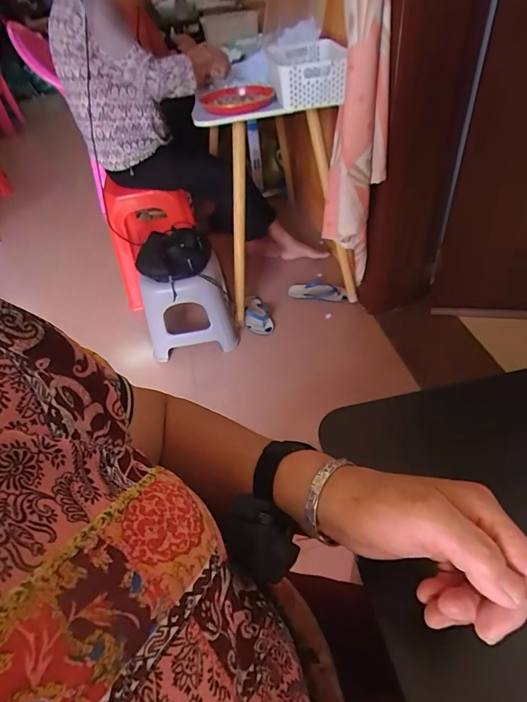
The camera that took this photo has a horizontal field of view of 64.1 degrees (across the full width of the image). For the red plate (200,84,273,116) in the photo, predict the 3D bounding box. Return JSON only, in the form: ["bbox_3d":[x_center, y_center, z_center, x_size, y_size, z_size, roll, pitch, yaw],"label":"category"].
[{"bbox_3d":[-0.083,-0.772,1.290,0.221,0.030,0.267,-4,45,1],"label":"red plate"}]

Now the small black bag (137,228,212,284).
[{"bbox_3d":[-0.301,-0.325,1.410,0.249,0.068,0.206,-15,46,-9],"label":"small black bag"}]

